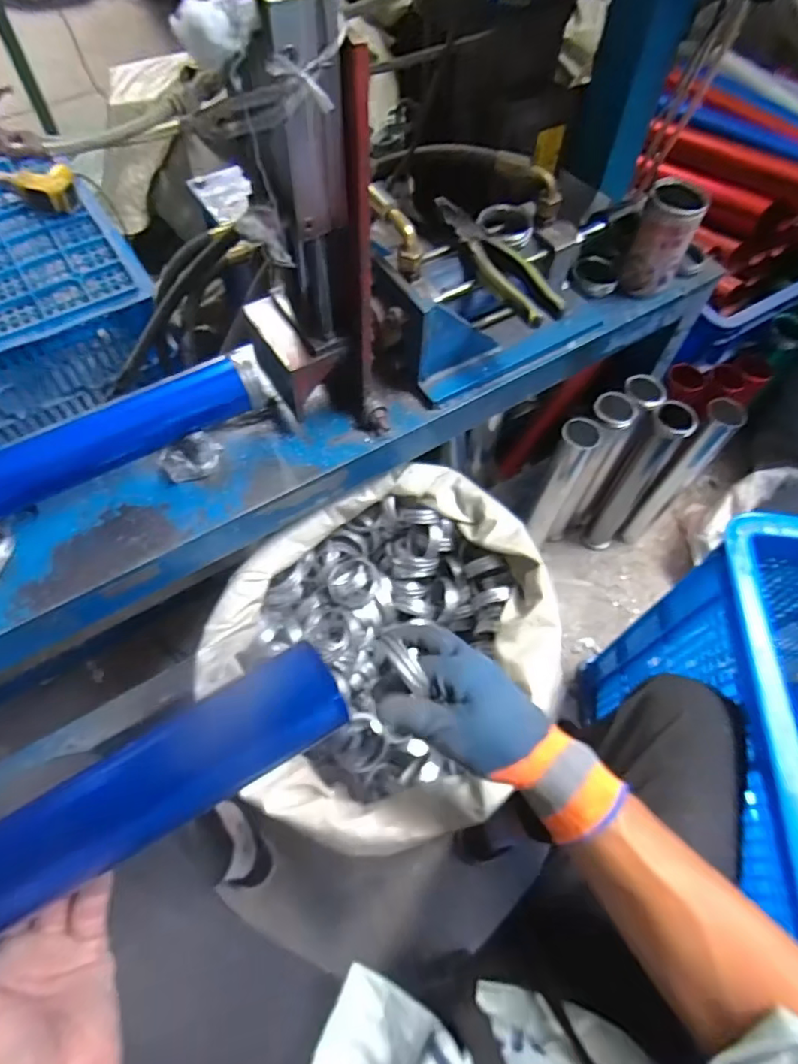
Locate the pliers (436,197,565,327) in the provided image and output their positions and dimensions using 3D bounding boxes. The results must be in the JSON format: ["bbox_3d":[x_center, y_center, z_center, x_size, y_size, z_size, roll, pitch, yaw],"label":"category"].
[{"bbox_3d":[0.095,-0.276,0.575,0.046,0.025,0.184,-25,63,-13],"label":"pliers"}]

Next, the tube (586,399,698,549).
[{"bbox_3d":[0.387,-0.076,0.941,0.059,0.340,0.054,36,67,19],"label":"tube"}]

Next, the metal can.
[{"bbox_3d":[0.305,-0.339,0.661,0.060,0.108,0.060,16,62,10],"label":"metal can"}]

